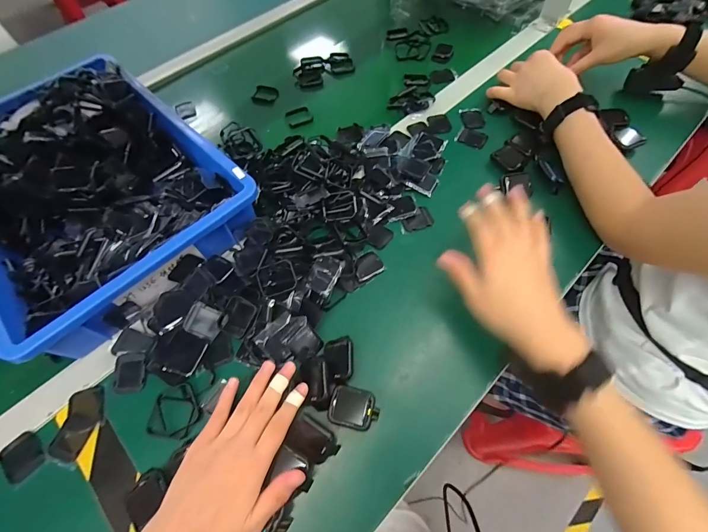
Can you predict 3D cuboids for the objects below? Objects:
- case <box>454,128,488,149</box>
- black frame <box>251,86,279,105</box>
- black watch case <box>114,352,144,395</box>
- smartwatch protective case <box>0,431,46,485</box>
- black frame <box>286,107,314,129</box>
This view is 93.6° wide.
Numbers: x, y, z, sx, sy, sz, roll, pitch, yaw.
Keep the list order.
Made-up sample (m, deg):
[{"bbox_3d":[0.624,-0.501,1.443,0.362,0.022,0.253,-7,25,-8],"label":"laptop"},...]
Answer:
[{"bbox_3d":[0.181,-0.196,0.510,0.043,0.004,0.033,29,67,18],"label":"case"},{"bbox_3d":[-0.159,-0.305,0.597,0.044,0.010,0.045,16,63,12],"label":"black frame"},{"bbox_3d":[-0.244,0.116,0.363,0.032,0.007,0.042,-6,61,0],"label":"black watch case"},{"bbox_3d":[-0.331,0.190,0.332,0.040,0.005,0.035,34,68,20],"label":"smartwatch protective case"},{"bbox_3d":[-0.091,-0.251,0.560,0.044,0.011,0.035,-17,62,-6],"label":"black frame"}]

